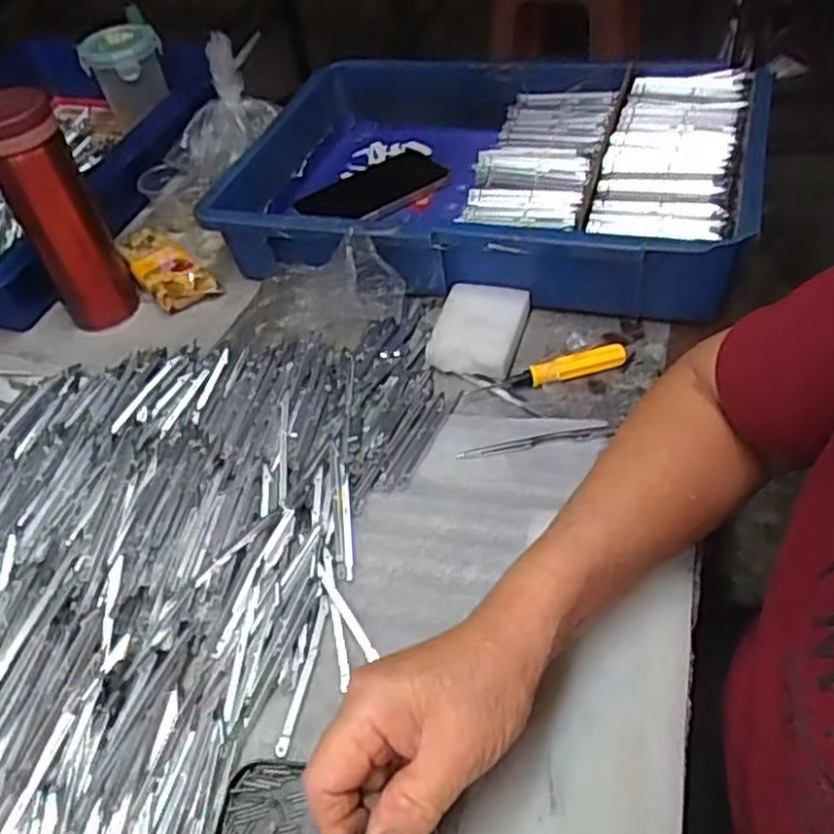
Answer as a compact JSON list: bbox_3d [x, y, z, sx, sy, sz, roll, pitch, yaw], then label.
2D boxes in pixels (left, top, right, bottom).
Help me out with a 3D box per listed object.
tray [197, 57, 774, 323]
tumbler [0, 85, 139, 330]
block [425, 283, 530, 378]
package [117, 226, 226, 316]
[{"bbox_3d":[0.059,-0.210,0.646,0.426,0.098,0.288,11,50,18],"label":"tray"},{"bbox_3d":[-0.281,-0.160,0.583,0.060,0.189,0.055,-3,46,3],"label":"tumbler"},{"bbox_3d":[0.046,-0.067,0.558,0.064,0.027,0.078,11,48,17],"label":"block"},{"bbox_3d":[-0.230,-0.138,0.670,0.052,0.024,0.119,-33,51,-21],"label":"package"}]

